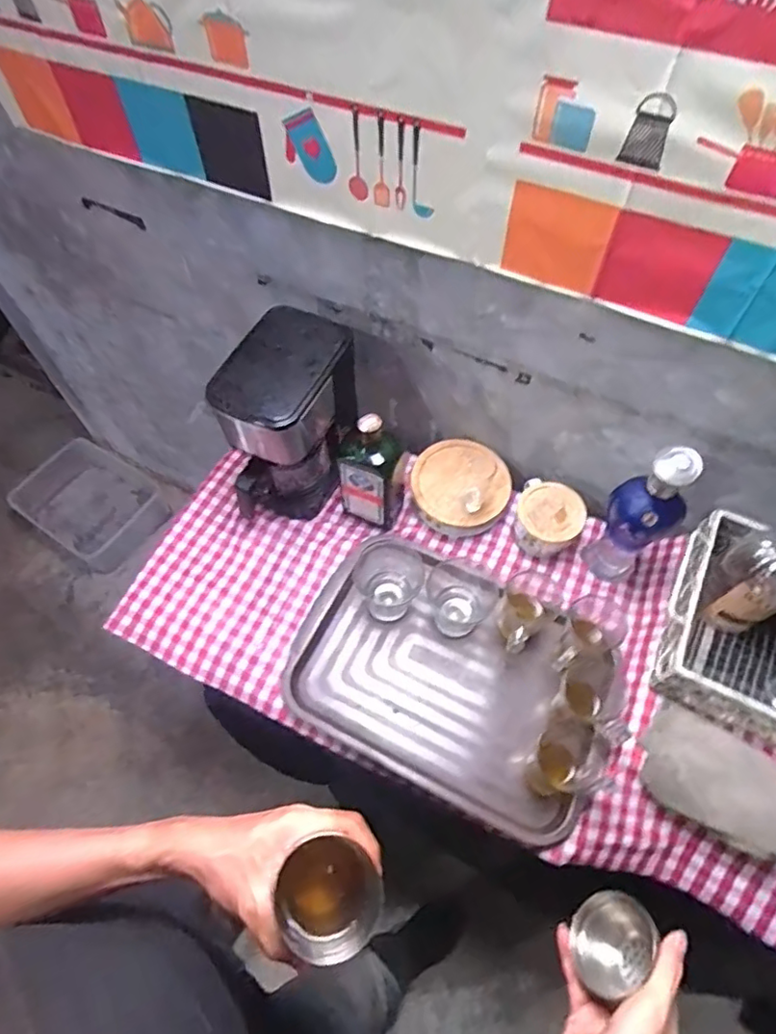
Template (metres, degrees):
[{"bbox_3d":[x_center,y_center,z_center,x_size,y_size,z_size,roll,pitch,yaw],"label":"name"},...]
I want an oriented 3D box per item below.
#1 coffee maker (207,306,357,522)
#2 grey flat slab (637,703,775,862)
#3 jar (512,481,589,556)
[{"bbox_3d":[-0.147,-0.138,0.867,0.154,0.251,0.226,21,63,12],"label":"coffee maker"},{"bbox_3d":[0.391,0.307,0.681,0.168,0.029,0.114,27,64,15],"label":"grey flat slab"},{"bbox_3d":[0.244,0.005,0.880,0.098,0.071,0.104,0,60,0],"label":"jar"}]

